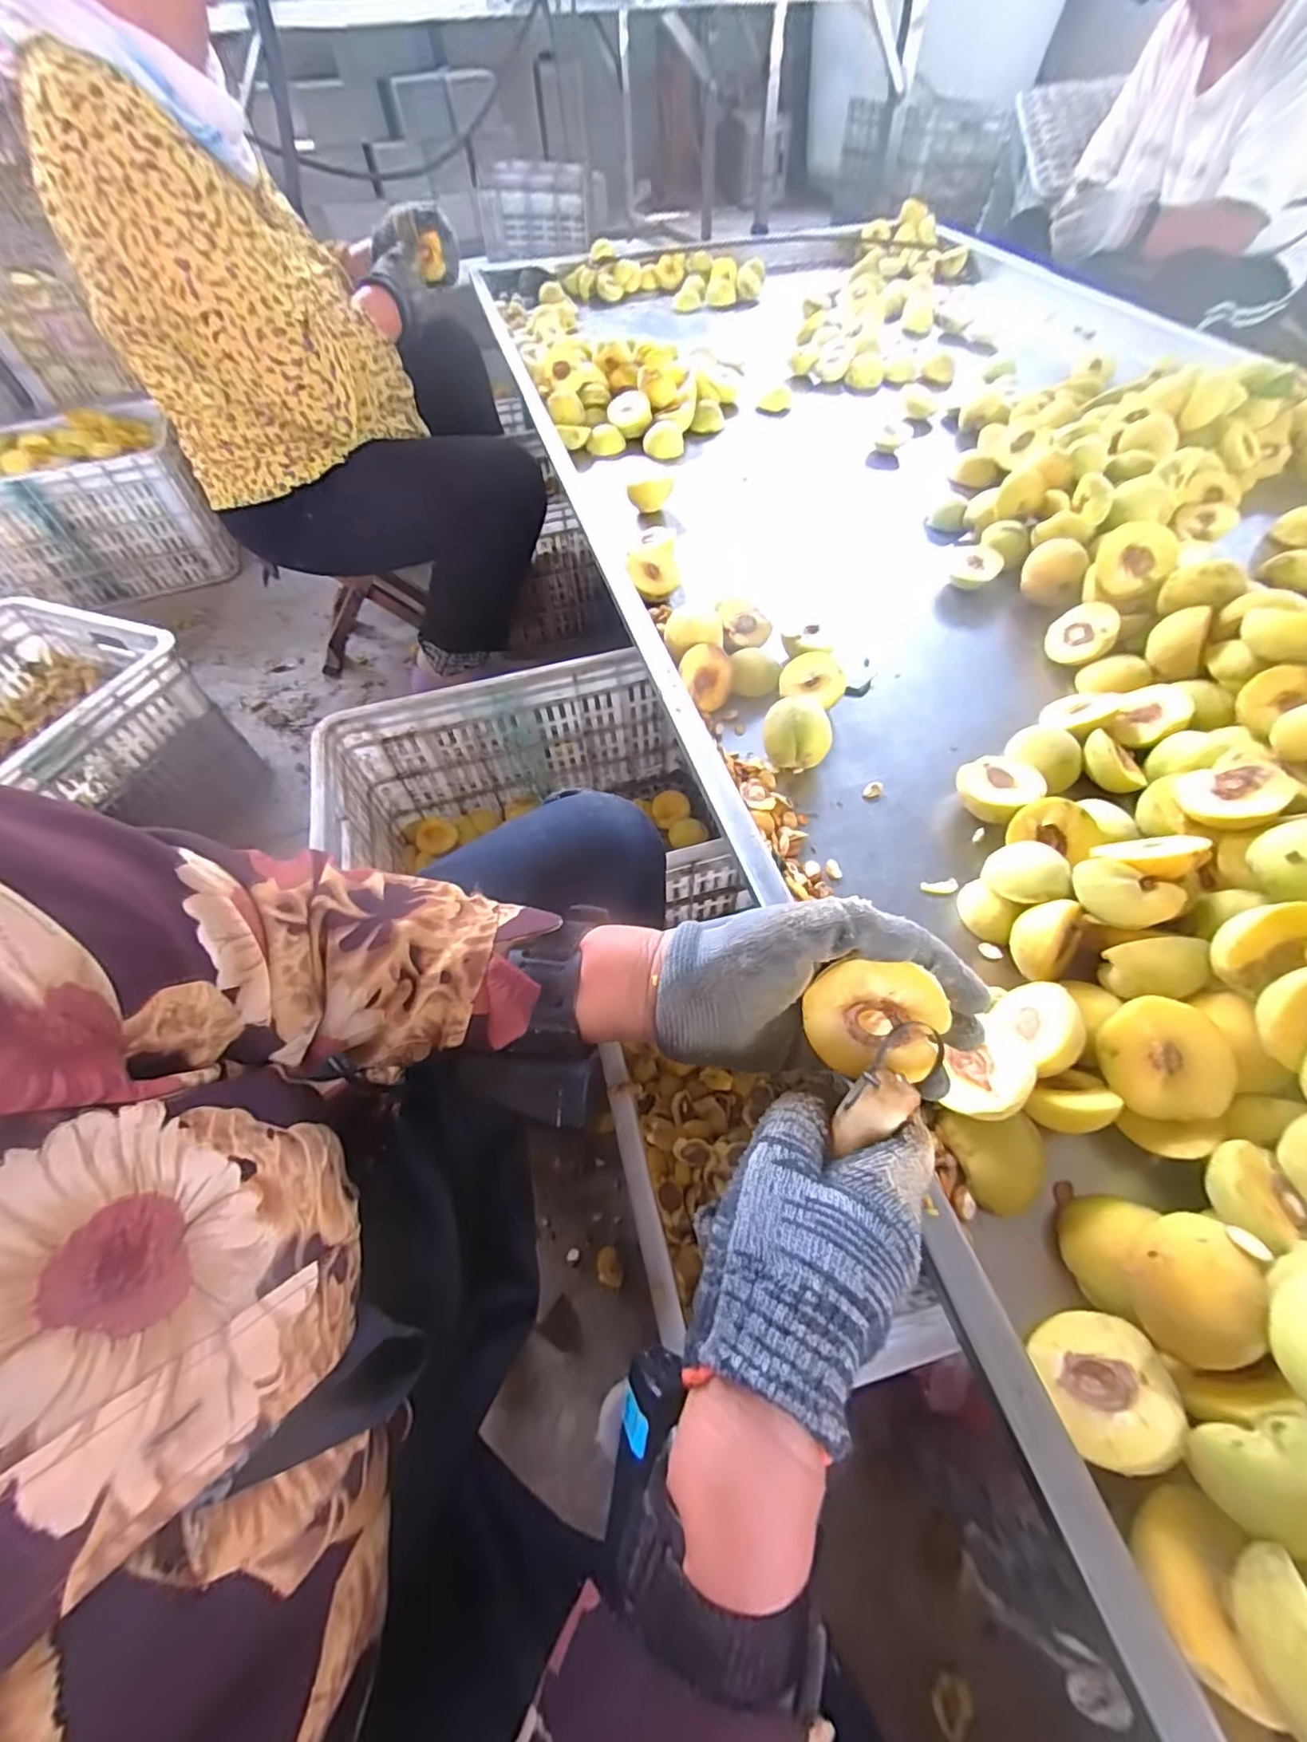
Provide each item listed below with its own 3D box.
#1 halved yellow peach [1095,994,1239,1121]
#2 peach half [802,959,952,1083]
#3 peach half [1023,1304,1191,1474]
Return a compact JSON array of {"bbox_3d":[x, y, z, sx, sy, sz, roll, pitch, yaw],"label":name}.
[{"bbox_3d":[0.295,0.107,0.347,0.058,0.034,0.065,-4,84,24],"label":"halved yellow peach"},{"bbox_3d":[0.103,0.067,0.279,0.055,0.030,0.052,6,97,14],"label":"peach half"},{"bbox_3d":[0.215,0.248,0.278,0.052,0.028,0.060,-20,18,12],"label":"peach half"}]

